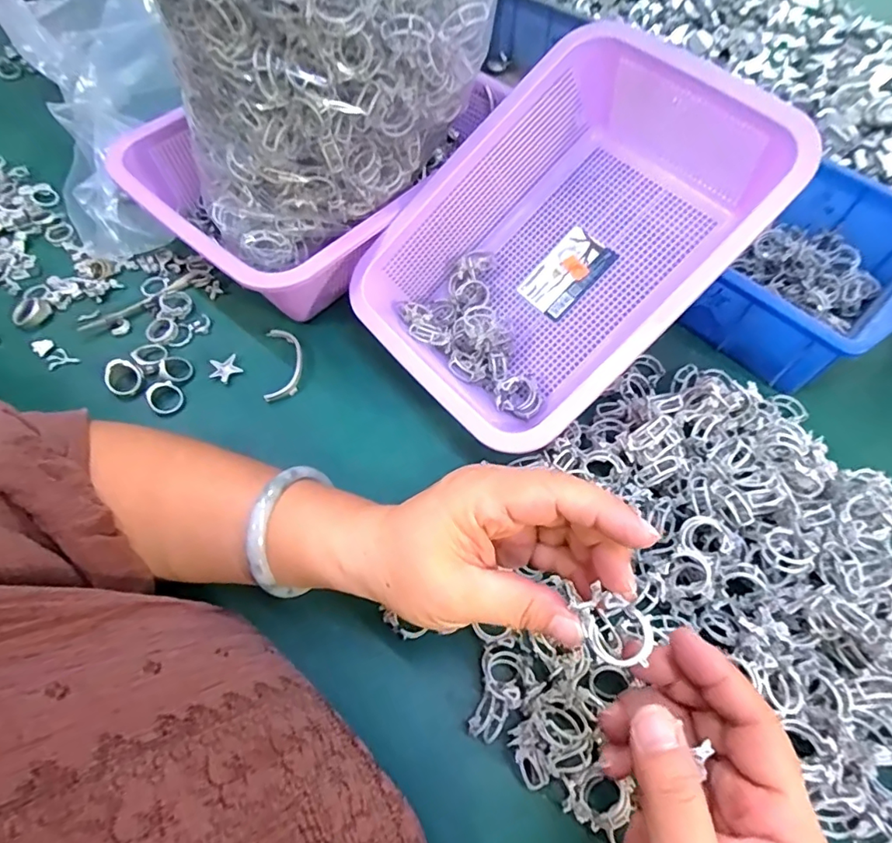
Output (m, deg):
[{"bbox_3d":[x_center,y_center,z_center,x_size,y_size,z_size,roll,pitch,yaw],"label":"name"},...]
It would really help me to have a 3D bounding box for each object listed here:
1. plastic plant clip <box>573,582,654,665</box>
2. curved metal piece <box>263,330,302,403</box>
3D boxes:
[{"bbox_3d":[0.065,0.082,0.207,0.028,0.014,0.022,35,67,18],"label":"plastic plant clip"},{"bbox_3d":[-0.126,-0.045,0.405,0.027,0.005,0.065,-6,62,-3],"label":"curved metal piece"}]

